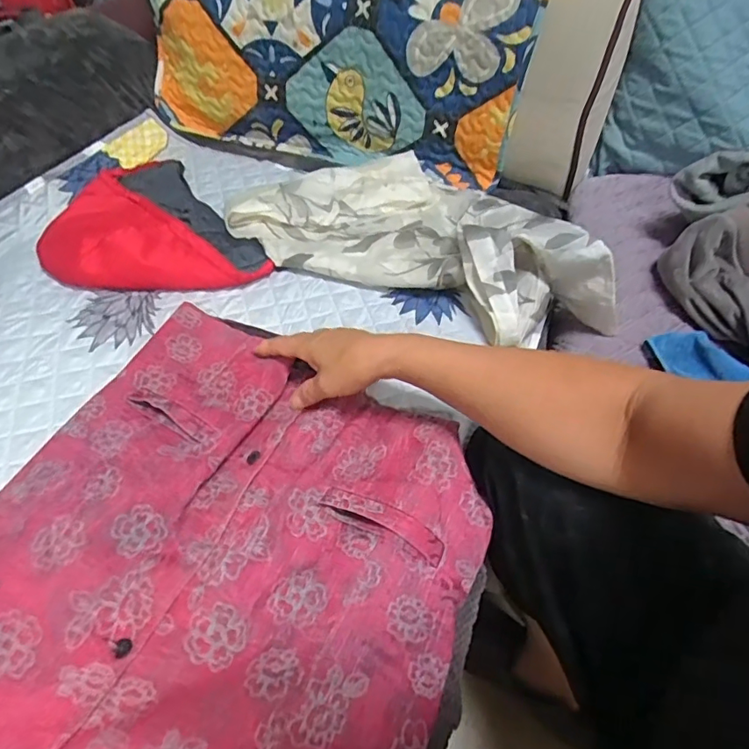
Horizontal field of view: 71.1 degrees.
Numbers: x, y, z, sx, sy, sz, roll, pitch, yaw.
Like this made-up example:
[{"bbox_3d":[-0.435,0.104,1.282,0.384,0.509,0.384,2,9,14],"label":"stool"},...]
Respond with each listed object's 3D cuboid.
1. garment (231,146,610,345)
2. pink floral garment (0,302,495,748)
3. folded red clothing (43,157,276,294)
[{"bbox_3d":[0.084,-0.220,0.743,0.527,0.068,0.316,22,52,22],"label":"garment"},{"bbox_3d":[-0.147,0.180,0.432,0.419,0.052,0.520,14,49,16],"label":"pink floral garment"},{"bbox_3d":[-0.351,-0.217,0.766,0.254,0.057,0.392,-28,52,-21],"label":"folded red clothing"}]

